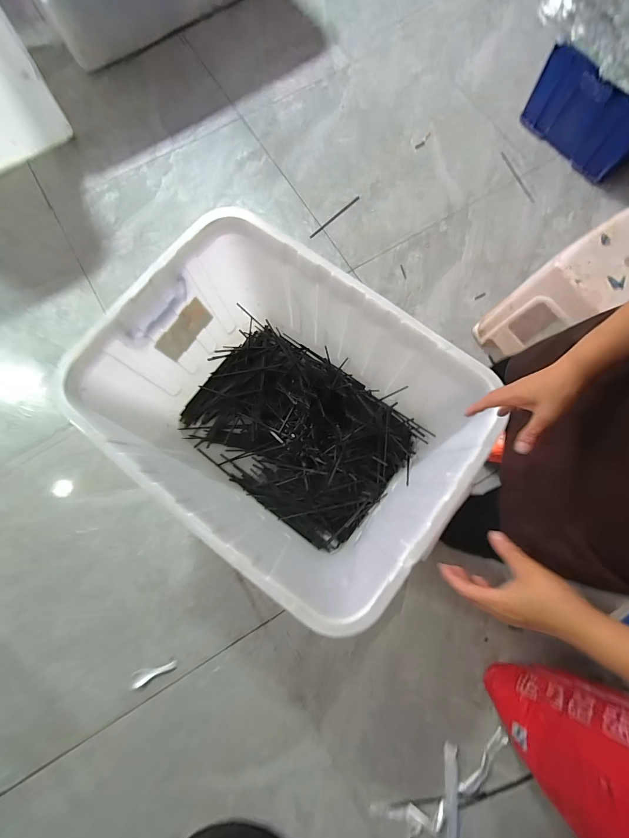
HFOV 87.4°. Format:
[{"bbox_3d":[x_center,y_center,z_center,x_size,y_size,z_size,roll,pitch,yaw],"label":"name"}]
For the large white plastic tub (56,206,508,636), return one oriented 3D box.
[{"bbox_3d":[-0.064,-0.004,0.791,0.695,0.428,0.525,38,81,7],"label":"large white plastic tub"}]

